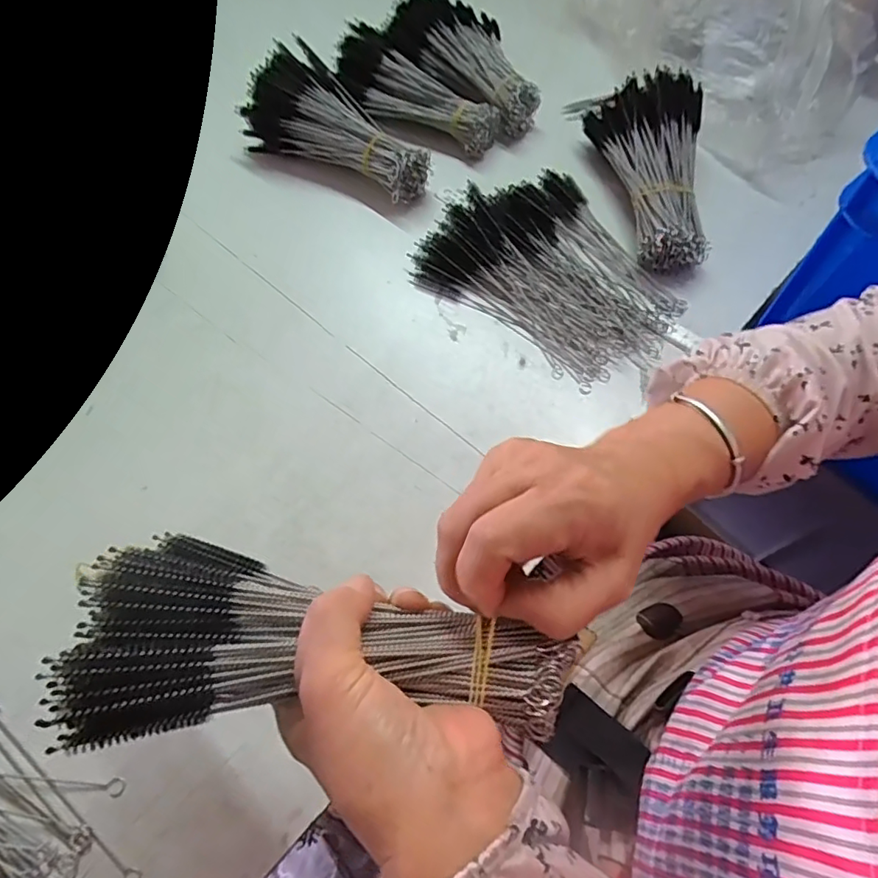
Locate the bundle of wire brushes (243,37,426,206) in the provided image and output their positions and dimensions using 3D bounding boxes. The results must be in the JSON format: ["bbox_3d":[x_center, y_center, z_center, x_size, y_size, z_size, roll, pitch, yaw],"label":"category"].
[{"bbox_3d":[-0.104,-0.322,0.562,0.215,0.093,0.075,24,67,14],"label":"bundle of wire brushes"}]

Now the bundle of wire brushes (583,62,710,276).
[{"bbox_3d":[0.201,-0.265,0.527,0.103,0.065,0.224,2,63,4],"label":"bundle of wire brushes"}]

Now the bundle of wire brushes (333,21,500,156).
[{"bbox_3d":[-0.029,-0.373,0.599,0.202,0.059,0.073,35,70,18],"label":"bundle of wire brushes"}]

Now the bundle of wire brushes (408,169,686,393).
[{"bbox_3d":[0.105,-0.157,0.502,0.175,0.031,0.221,-41,68,-16],"label":"bundle of wire brushes"}]

